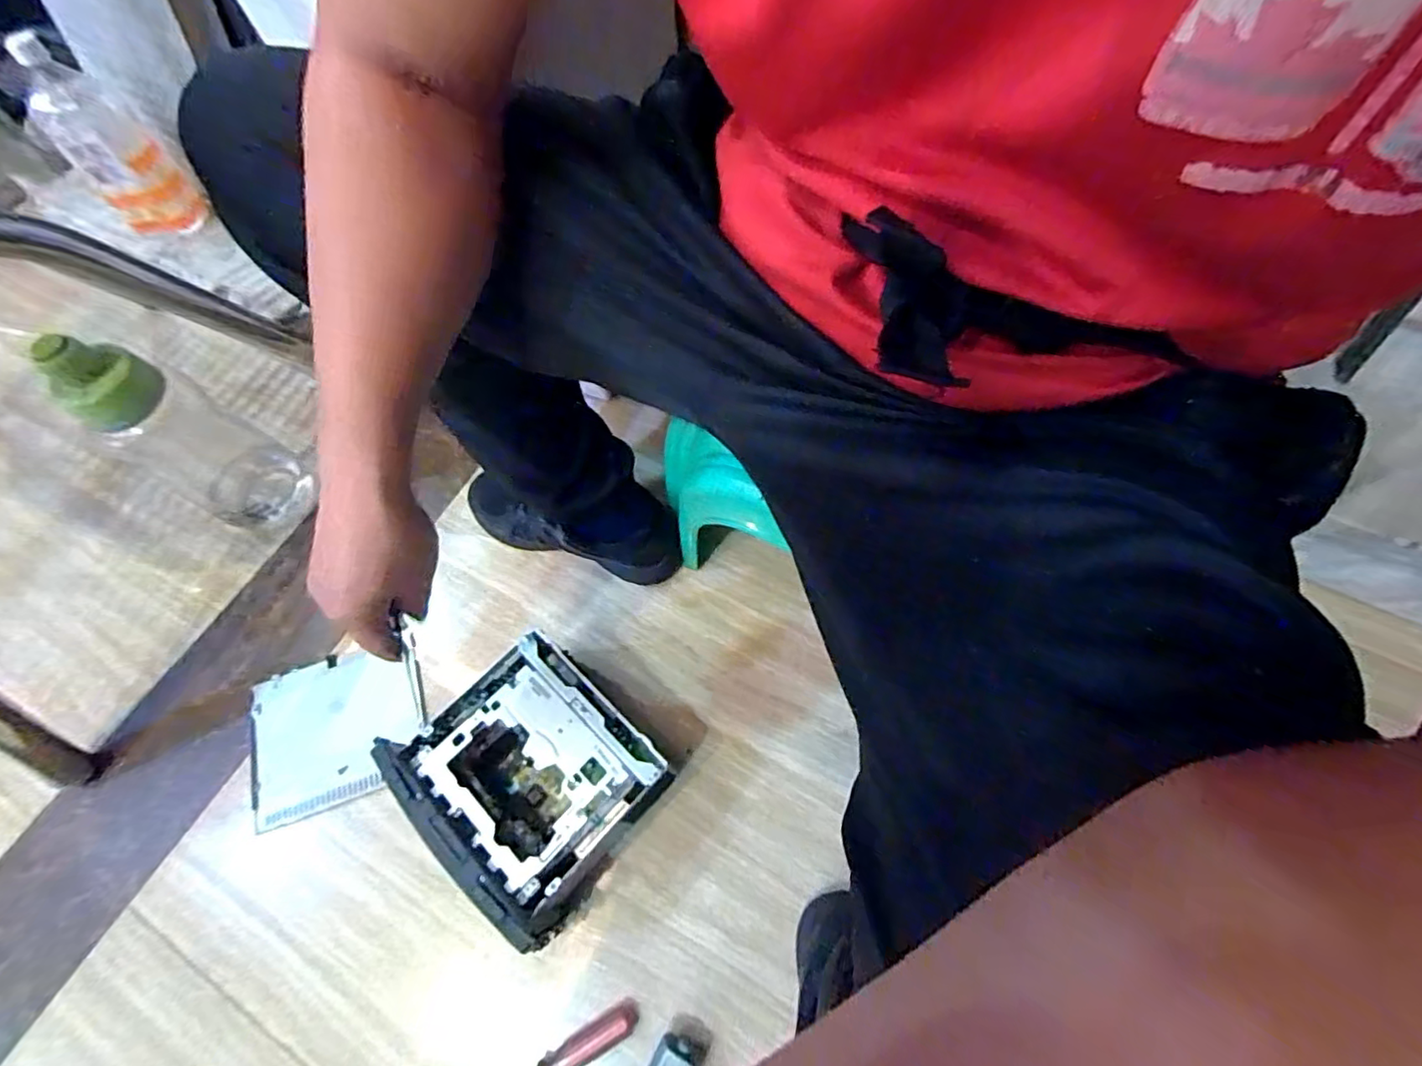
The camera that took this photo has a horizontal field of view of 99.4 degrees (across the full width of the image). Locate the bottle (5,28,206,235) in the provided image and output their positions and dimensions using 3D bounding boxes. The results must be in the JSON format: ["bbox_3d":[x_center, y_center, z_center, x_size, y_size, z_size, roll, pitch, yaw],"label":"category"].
[{"bbox_3d":[-0.799,-0.511,0.806,0.079,0.218,0.103,40,74,19],"label":"bottle"}]

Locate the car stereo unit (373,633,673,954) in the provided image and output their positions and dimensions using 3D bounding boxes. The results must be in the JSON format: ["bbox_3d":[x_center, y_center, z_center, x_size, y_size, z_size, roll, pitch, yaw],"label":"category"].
[{"bbox_3d":[-0.160,0.221,0.560,0.192,0.122,0.173,38,71,19],"label":"car stereo unit"}]

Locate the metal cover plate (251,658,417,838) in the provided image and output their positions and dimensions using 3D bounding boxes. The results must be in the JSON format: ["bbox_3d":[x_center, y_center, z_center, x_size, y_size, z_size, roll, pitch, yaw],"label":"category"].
[{"bbox_3d":[-0.408,0.210,0.643,0.164,0.007,0.157,-18,64,-7],"label":"metal cover plate"}]

